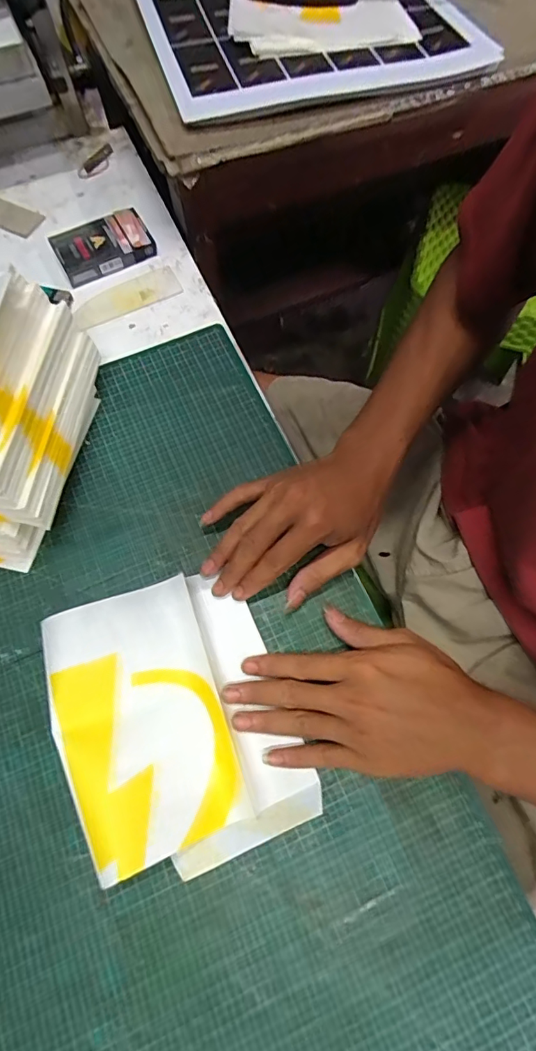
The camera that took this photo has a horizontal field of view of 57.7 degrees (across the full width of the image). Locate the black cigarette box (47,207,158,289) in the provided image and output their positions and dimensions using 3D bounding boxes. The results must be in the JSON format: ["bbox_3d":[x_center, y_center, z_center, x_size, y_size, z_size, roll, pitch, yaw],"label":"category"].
[{"bbox_3d":[-0.176,-0.299,0.519,0.096,0.021,0.069,-27,70,-9],"label":"black cigarette box"}]

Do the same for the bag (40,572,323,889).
[{"bbox_3d":[-0.064,0.132,0.337,0.143,0.047,0.184,-20,69,-6],"label":"bag"}]

